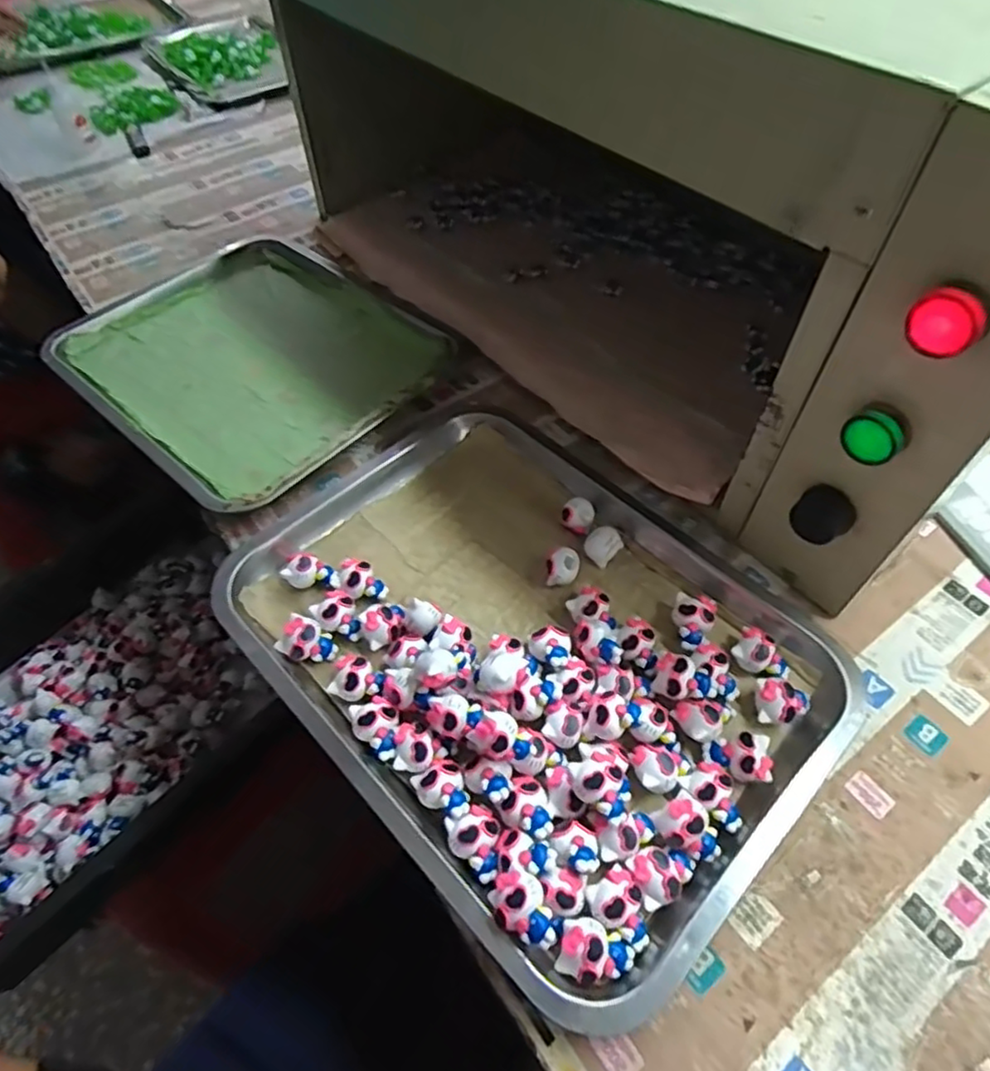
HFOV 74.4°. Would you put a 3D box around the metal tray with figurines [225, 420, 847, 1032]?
[{"bbox_3d":[0.017,0.056,0.406,0.269,0.038,0.356,-39,62,-23],"label":"metal tray with figurines"}]

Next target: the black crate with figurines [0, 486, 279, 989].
[{"bbox_3d":[-0.396,0.176,0.608,0.324,0.084,0.399,37,63,24],"label":"black crate with figurines"}]

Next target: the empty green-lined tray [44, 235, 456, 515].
[{"bbox_3d":[-0.225,-0.170,0.593,0.334,0.030,0.255,36,63,24],"label":"empty green-lined tray"}]

